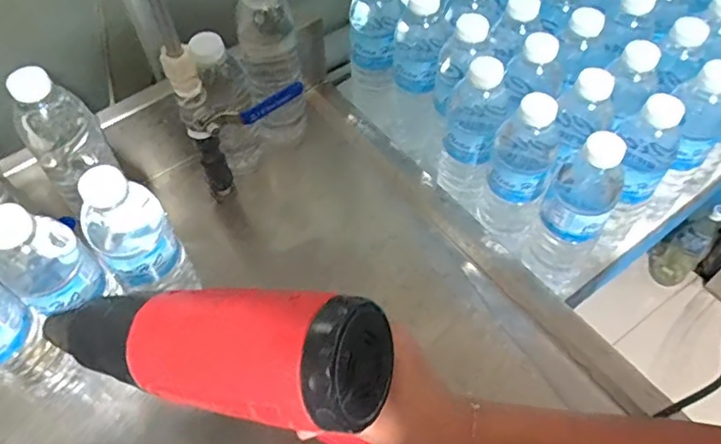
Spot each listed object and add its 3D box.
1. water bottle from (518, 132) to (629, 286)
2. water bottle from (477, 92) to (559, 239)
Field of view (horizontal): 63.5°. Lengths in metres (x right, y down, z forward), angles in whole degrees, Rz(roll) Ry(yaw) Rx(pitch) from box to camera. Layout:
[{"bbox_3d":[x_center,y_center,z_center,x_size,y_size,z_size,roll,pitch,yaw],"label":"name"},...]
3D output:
[{"bbox_3d":[0.204,-0.007,0.557,0.063,0.206,0.061,28,62,19],"label":"water bottle"},{"bbox_3d":[0.152,-0.051,0.560,0.061,0.164,0.066,21,59,15],"label":"water bottle"}]

